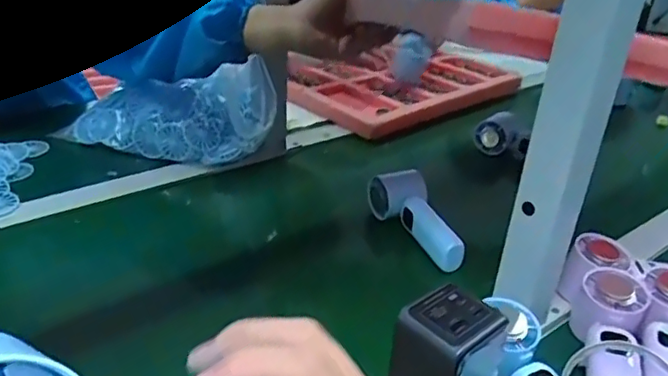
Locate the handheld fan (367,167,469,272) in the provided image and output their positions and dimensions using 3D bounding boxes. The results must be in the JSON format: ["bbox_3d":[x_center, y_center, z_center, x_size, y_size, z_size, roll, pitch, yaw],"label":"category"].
[{"bbox_3d":[0.091,0.034,0.628,0.055,0.048,0.138,-6,31,-18],"label":"handheld fan"}]

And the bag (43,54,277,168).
[{"bbox_3d":[-0.228,-0.099,0.782,0.316,0.112,0.081,-3,27,12],"label":"bag"}]

